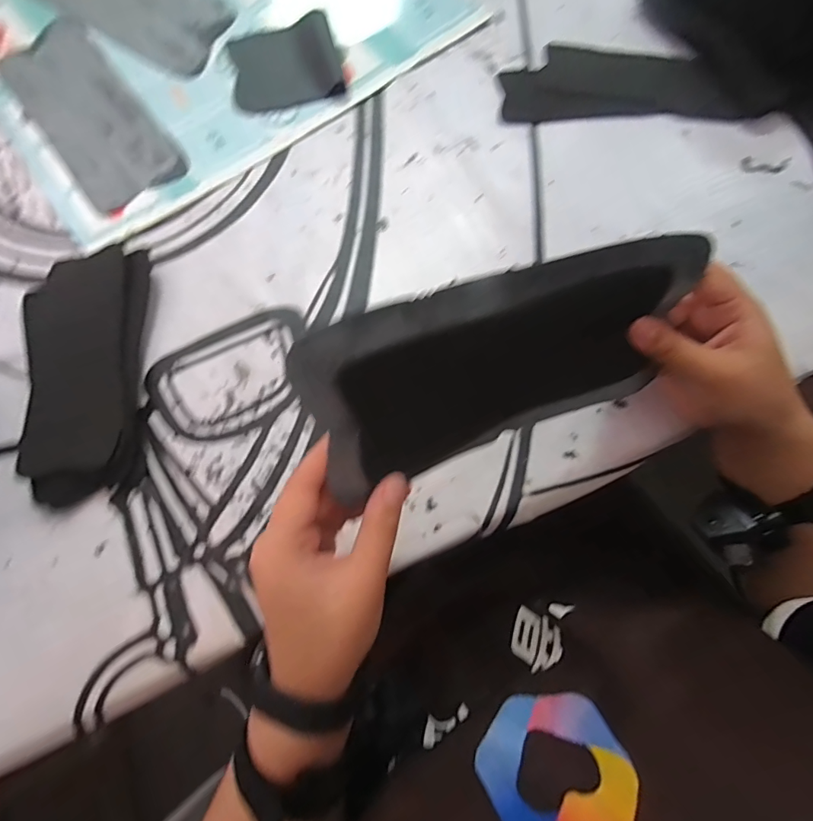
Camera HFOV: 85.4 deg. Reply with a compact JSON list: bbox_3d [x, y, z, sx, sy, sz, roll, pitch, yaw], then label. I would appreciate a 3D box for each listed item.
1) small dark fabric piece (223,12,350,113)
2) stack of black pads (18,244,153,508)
[{"bbox_3d":[-0.121,-0.348,0.443,0.107,0.017,0.097,-15,72,-3],"label":"small dark fabric piece"},{"bbox_3d":[-0.249,-0.032,0.336,0.097,0.022,0.196,-9,72,-1],"label":"stack of black pads"}]

